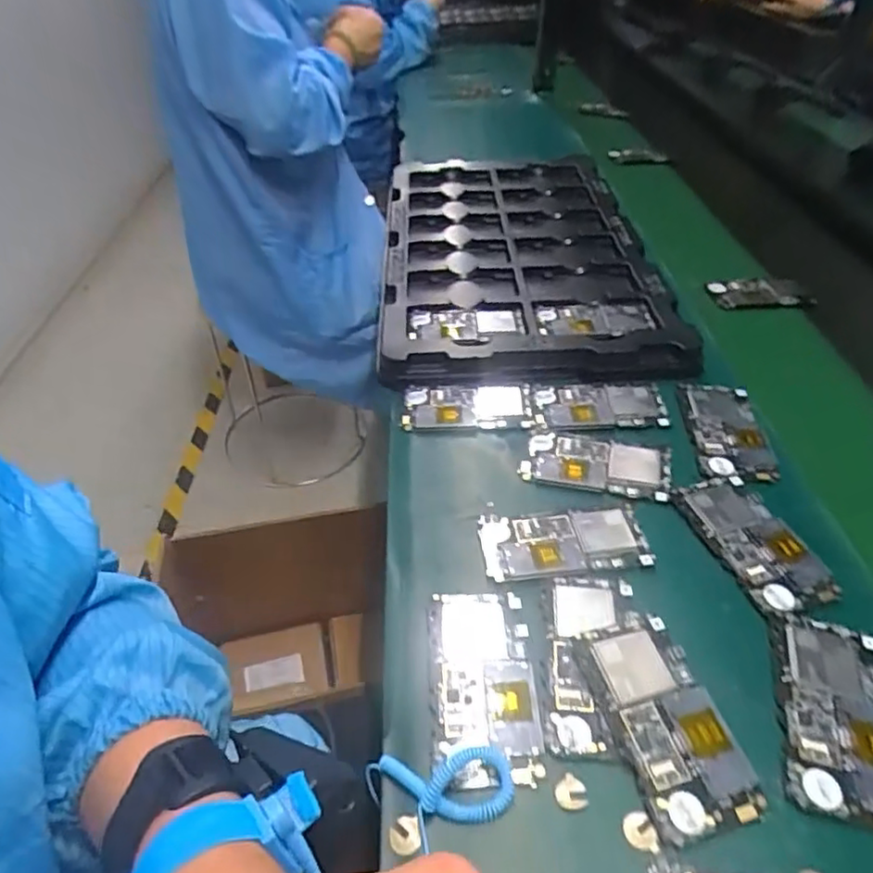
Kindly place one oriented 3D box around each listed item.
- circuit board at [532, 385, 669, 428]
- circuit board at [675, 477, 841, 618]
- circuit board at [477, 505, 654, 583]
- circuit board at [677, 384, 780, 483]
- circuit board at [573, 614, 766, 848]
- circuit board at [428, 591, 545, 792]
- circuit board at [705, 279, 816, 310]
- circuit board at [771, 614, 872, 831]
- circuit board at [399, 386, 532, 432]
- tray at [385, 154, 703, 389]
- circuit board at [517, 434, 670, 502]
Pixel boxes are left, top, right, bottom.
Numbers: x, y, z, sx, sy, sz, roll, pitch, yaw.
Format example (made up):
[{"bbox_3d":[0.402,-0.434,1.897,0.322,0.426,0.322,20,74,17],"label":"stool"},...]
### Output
[{"bbox_3d":[0.158,-0.031,0.600,0.122,0.006,0.061,0,42,0],"label":"circuit board"},{"bbox_3d":[0.243,0.079,0.478,0.064,0.005,0.124,-12,43,-13],"label":"circuit board"},{"bbox_3d":[0.098,0.080,0.479,0.125,0.005,0.062,-4,42,-4],"label":"circuit board"},{"bbox_3d":[0.267,-0.007,0.572,0.063,0.005,0.126,3,42,4],"label":"circuit board"},{"bbox_3d":[0.138,0.168,0.376,0.065,0.014,0.123,-11,42,-11],"label":"circuit board"},{"bbox_3d":[0.030,0.157,0.403,0.064,0.004,0.126,-2,42,-2],"label":"circuit board"},{"bbox_3d":[0.409,-0.185,0.797,0.121,0.013,0.065,-1,42,0],"label":"circuit board"},{"bbox_3d":[0.246,0.169,0.381,0.065,0.004,0.124,11,43,13],"label":"circuit board"},{"bbox_3d":[0.027,-0.030,0.607,0.118,0.011,0.053,-3,56,6],"label":"circuit board"},{"bbox_3d":[0.101,-0.261,0.835,0.321,0.026,0.585,-1,42,0],"label":"tray"},{"bbox_3d":[0.139,0.023,0.543,0.122,0.004,0.064,9,42,11],"label":"circuit board"}]

